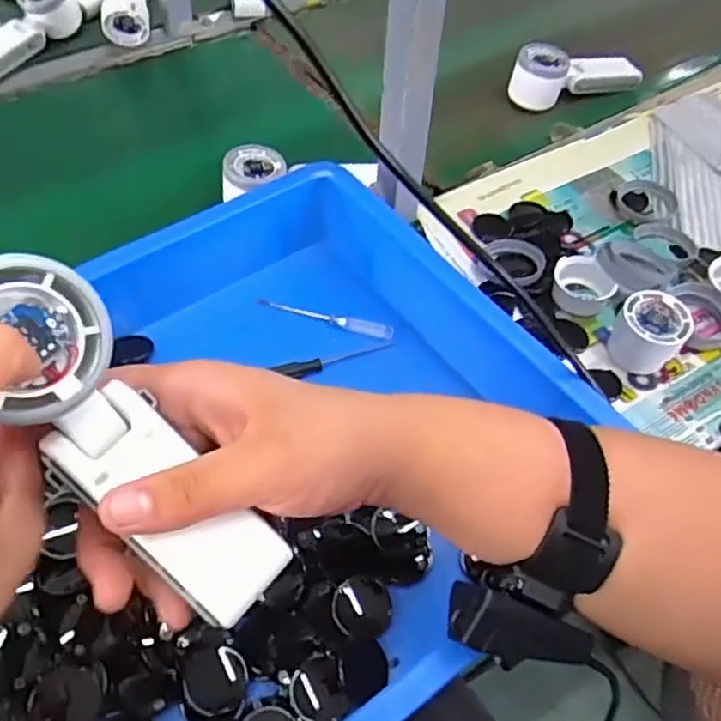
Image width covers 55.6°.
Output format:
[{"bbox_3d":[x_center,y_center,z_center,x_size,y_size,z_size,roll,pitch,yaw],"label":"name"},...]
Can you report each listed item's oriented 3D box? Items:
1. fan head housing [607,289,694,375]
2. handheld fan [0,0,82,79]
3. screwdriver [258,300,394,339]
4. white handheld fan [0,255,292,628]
[{"bbox_3d":[0.237,-0.022,0.564,0.051,0.048,0.055,1,53,-2],"label":"fan head housing"},{"bbox_3d":[-0.404,-0.384,0.804,0.050,0.056,0.171,29,71,18],"label":"handheld fan"},{"bbox_3d":[-0.030,-0.037,0.583,0.120,0.012,0.015,18,54,11],"label":"screwdriver"},{"bbox_3d":[-0.090,0.034,0.260,0.058,0.027,0.158,-35,106,-25],"label":"white handheld fan"}]

